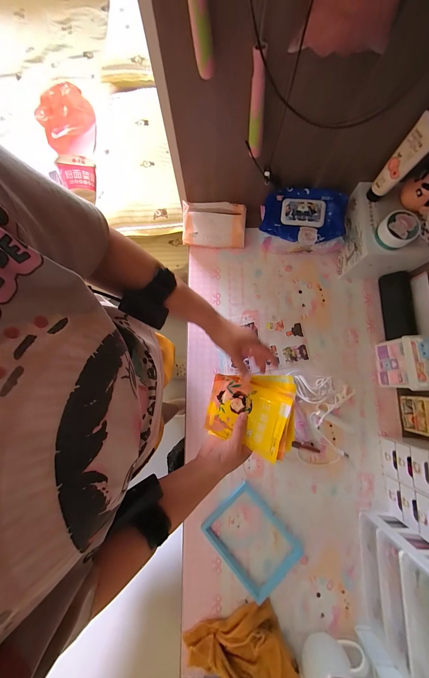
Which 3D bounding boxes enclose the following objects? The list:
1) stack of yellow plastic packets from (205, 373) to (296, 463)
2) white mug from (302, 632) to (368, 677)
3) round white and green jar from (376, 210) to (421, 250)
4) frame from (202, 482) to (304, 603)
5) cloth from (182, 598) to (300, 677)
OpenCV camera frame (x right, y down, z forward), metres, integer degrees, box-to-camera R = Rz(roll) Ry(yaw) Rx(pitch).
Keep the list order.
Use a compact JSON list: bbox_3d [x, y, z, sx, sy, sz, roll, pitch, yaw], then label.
[{"bbox_3d":[0.072,0.137,0.482,0.171,0.031,0.146,13,88,31],"label":"stack of yellow plastic packets"},{"bbox_3d":[0.229,0.631,0.458,0.117,0.087,0.075,-7,80,0],"label":"white mug"},{"bbox_3d":[0.369,-0.217,0.495,0.068,0.047,0.065,0,80,1],"label":"round white and green jar"},{"bbox_3d":[0.082,0.445,0.537,0.142,0.014,0.194,-42,82,-6],"label":"frame"},{"bbox_3d":[0.050,0.641,0.482,0.197,0.039,0.148,-22,80,-3],"label":"cloth"}]

